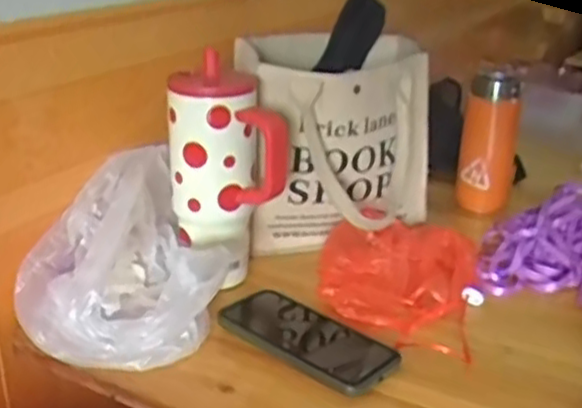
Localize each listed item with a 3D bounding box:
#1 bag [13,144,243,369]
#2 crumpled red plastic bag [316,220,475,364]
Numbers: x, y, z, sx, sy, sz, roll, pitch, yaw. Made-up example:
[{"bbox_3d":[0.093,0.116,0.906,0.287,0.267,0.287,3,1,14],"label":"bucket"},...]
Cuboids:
[{"bbox_3d":[-0.157,0.052,0.650,0.185,0.117,0.253,-8,25,-21],"label":"bag"},{"bbox_3d":[0.107,0.065,0.720,0.157,0.049,0.166,7,24,13],"label":"crumpled red plastic bag"}]

